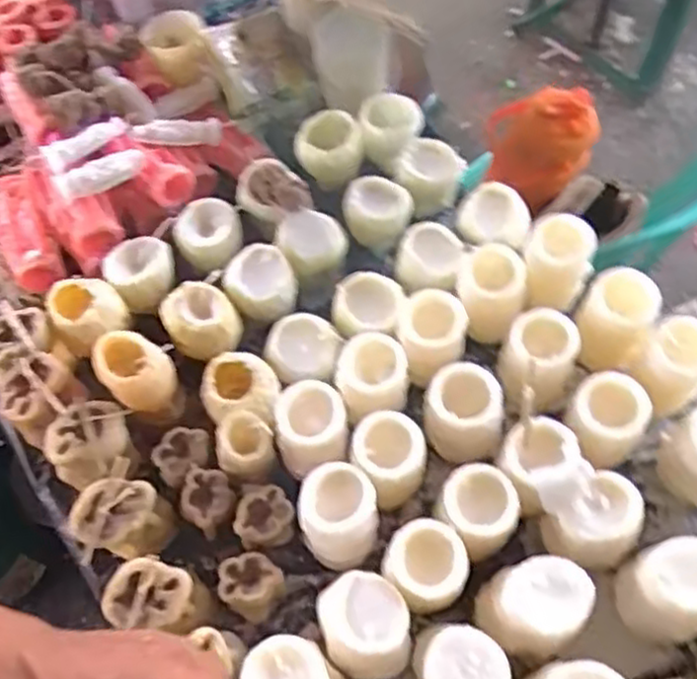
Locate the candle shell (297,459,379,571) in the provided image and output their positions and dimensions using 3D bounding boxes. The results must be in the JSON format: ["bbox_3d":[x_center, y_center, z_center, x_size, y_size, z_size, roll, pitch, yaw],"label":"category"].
[{"bbox_3d":[-0.008,0.155,0.630,0.066,0.068,0.072,-2,62,3],"label":"candle shell"}]

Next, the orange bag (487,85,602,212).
[{"bbox_3d":[0.284,-0.285,1.066,0.143,0.136,0.110,1,62,4],"label":"orange bag"}]

